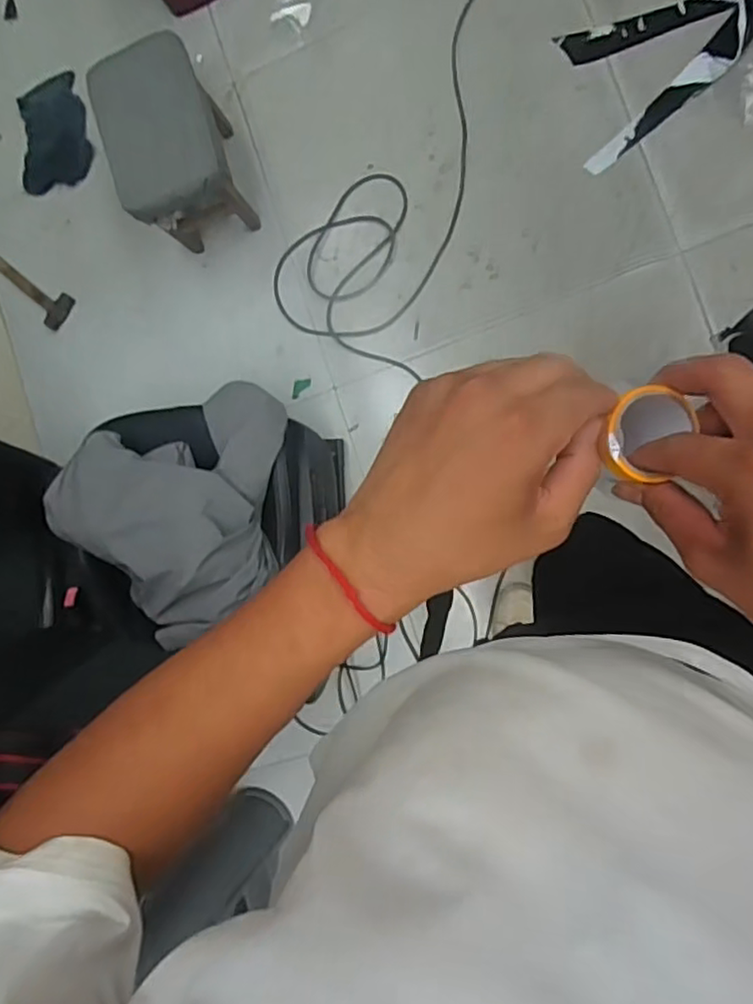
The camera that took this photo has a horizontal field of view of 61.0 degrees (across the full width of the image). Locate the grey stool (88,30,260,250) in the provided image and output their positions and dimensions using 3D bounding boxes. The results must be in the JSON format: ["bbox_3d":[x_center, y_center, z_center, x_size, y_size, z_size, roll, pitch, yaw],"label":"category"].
[{"bbox_3d":[-0.406,-0.728,1.338,0.215,0.297,0.263,-15,86,12],"label":"grey stool"}]

